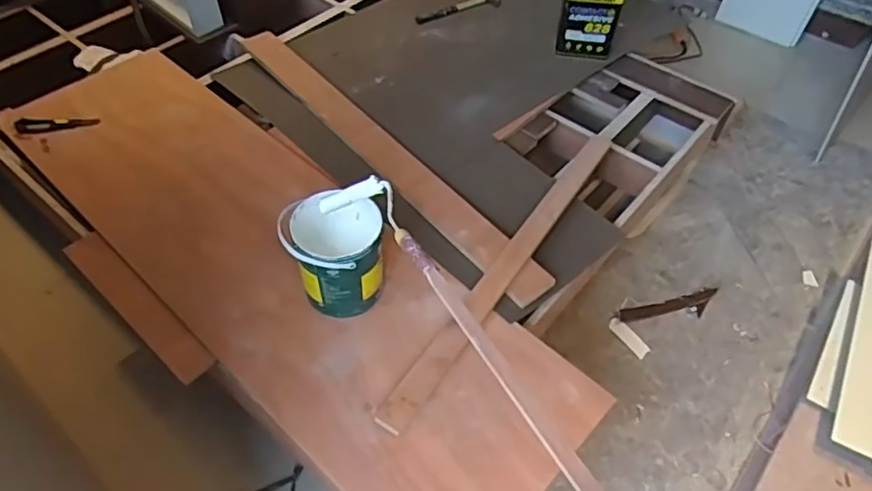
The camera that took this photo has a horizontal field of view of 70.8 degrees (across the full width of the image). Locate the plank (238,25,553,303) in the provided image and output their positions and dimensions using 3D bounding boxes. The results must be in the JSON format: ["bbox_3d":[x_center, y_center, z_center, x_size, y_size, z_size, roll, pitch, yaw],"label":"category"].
[{"bbox_3d":[-0.155,-0.263,1.565,0.125,0.034,1.174,-29,59,-28],"label":"plank"}]

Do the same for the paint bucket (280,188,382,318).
[{"bbox_3d":[-0.189,0.018,1.196,0.182,0.174,0.194,1,51,-1],"label":"paint bucket"}]

